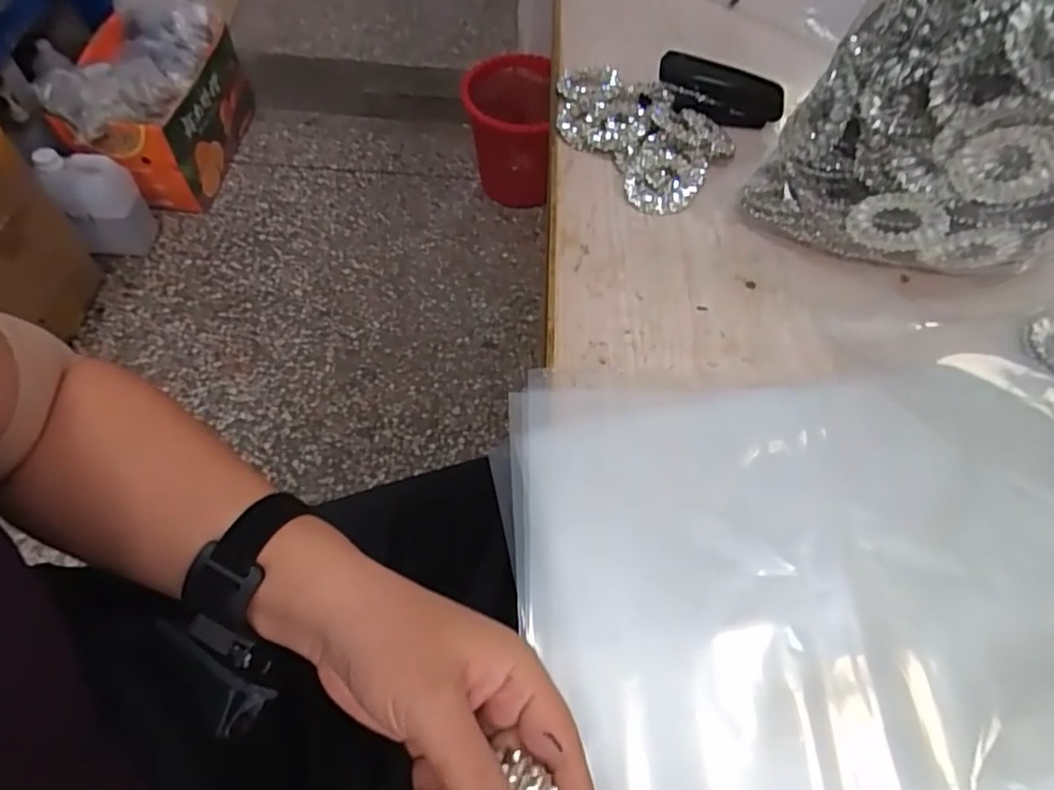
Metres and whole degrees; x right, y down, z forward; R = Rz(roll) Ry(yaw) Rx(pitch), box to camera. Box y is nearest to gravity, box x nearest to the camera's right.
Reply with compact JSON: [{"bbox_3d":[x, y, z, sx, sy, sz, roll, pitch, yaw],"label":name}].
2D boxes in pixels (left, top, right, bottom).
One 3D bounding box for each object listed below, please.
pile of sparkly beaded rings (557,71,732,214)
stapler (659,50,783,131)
[{"bbox_3d":[0.091,-0.229,0.540,0.111,0.028,0.165,-37,67,-22],"label":"pile of sparkly beaded rings"},{"bbox_3d":[0.165,-0.260,0.544,0.111,0.040,0.019,16,58,-8],"label":"stapler"}]

